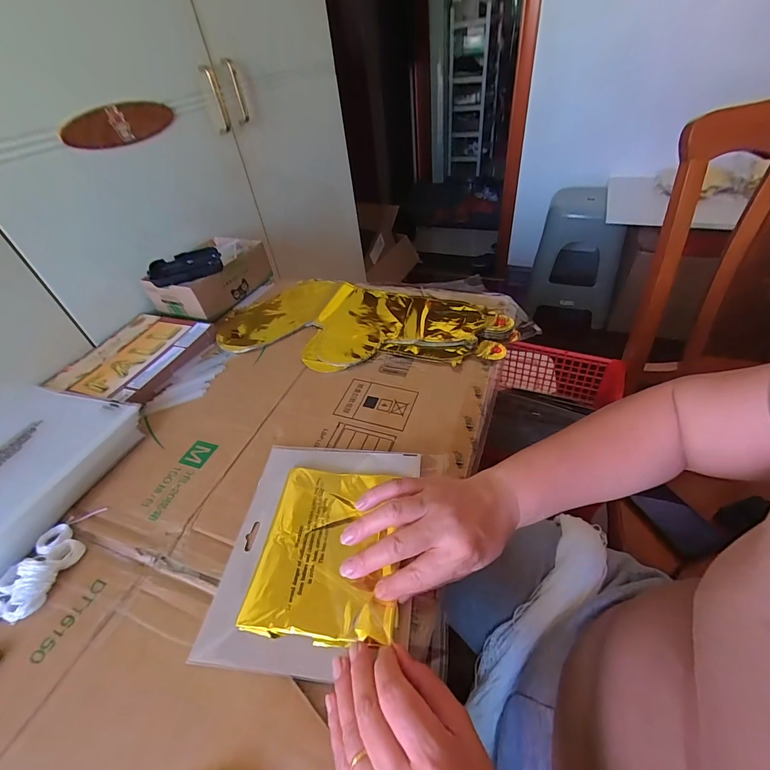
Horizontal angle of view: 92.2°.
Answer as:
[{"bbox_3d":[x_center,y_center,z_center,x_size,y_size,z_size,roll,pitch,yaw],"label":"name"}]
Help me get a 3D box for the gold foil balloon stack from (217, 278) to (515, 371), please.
[{"bbox_3d":[-0.037,-0.100,0.573,0.424,0.015,0.221,11,47,18],"label":"gold foil balloon stack"}]

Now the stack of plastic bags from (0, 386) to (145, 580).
[{"bbox_3d":[-0.444,0.095,0.426,0.245,0.025,0.228,9,46,15],"label":"stack of plastic bags"}]

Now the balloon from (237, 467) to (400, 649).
[{"bbox_3d":[-0.047,0.142,0.330,0.120,0.010,0.143,2,45,10],"label":"balloon"}]

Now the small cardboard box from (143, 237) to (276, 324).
[{"bbox_3d":[-0.312,-0.196,0.666,0.139,0.069,0.192,17,49,22],"label":"small cardboard box"}]

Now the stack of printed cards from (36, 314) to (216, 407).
[{"bbox_3d":[-0.389,-0.050,0.576,0.191,0.015,0.194,12,47,19],"label":"stack of printed cards"}]

